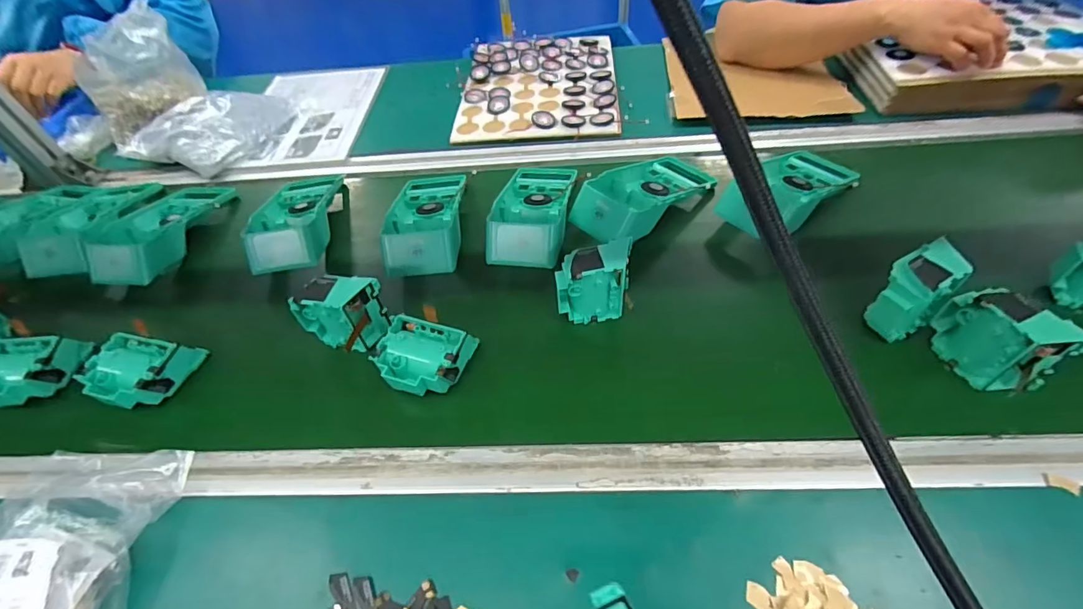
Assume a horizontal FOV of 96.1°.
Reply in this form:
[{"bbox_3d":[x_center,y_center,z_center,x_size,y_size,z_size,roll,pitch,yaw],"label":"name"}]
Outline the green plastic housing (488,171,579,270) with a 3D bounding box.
[{"bbox_3d":[-0.009,-0.122,0.576,0.087,0.043,0.199,4,52,9],"label":"green plastic housing"}]

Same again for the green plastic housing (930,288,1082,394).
[{"bbox_3d":[0.374,0.029,0.400,0.034,0.075,0.082,-27,54,-15],"label":"green plastic housing"}]

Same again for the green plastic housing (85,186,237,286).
[{"bbox_3d":[-0.481,-0.098,0.626,0.101,0.061,0.195,0,52,6],"label":"green plastic housing"}]

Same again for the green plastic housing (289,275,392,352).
[{"bbox_3d":[-0.197,0.005,0.481,0.067,0.073,0.061,23,58,22],"label":"green plastic housing"}]

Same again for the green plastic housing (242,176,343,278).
[{"bbox_3d":[-0.306,-0.115,0.606,0.089,0.046,0.186,-11,51,-2],"label":"green plastic housing"}]

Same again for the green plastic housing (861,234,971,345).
[{"bbox_3d":[0.332,-0.011,0.435,0.079,0.072,0.046,-32,55,-18],"label":"green plastic housing"}]

